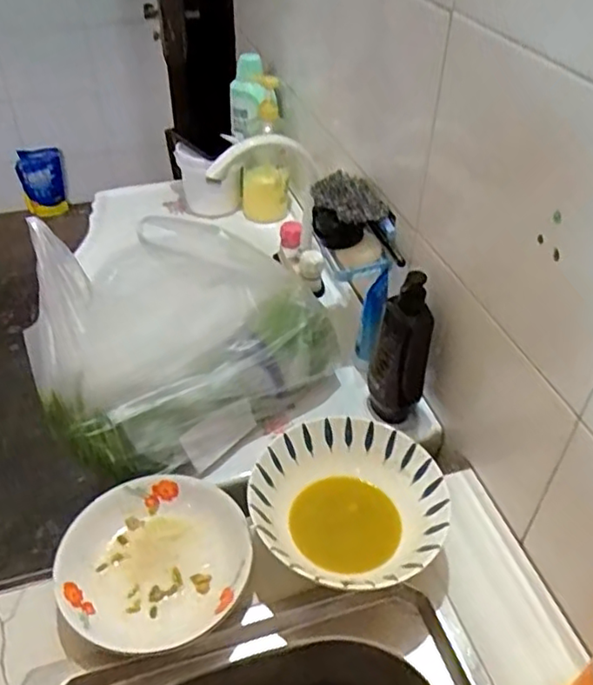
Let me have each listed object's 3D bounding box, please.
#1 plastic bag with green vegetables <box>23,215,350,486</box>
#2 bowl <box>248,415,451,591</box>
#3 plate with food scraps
[{"bbox_3d":[-0.137,-0.007,0.759,0.349,0.236,0.205,-33,51,-32],"label":"plastic bag with green vegetables"},{"bbox_3d":[0.052,0.181,0.657,0.189,0.090,0.181,1,41,-1],"label":"bowl"},{"bbox_3d":[-0.139,0.224,0.627,0.178,0.052,0.178,1,41,-1],"label":"plate with food scraps"}]

